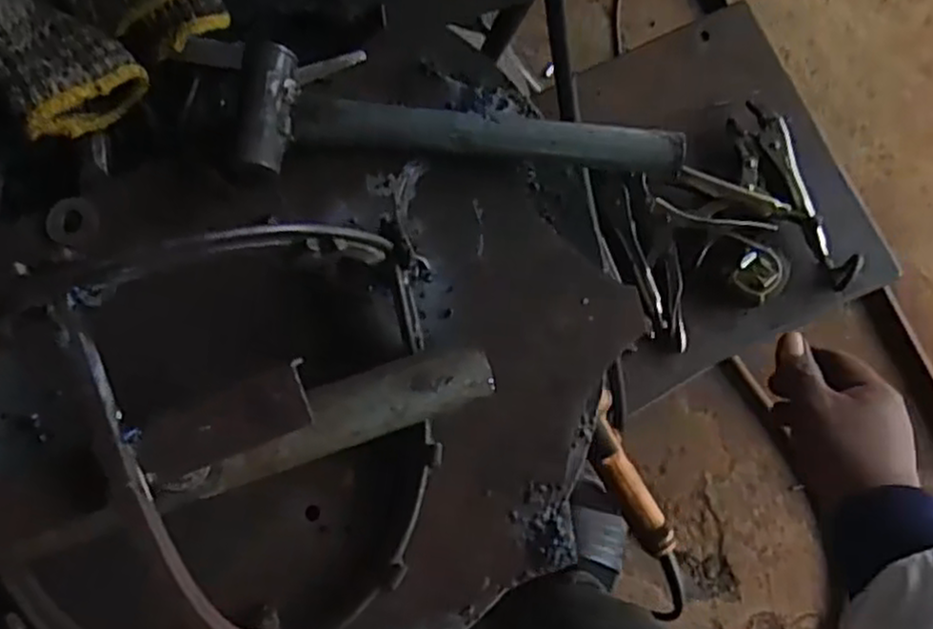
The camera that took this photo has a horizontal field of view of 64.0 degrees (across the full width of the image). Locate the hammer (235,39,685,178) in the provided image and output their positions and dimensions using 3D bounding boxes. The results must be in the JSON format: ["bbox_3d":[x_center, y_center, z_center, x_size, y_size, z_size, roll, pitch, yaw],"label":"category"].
[{"bbox_3d":[-0.005,-0.102,0.415,0.241,0.026,0.068,7,80,1],"label":"hammer"}]

